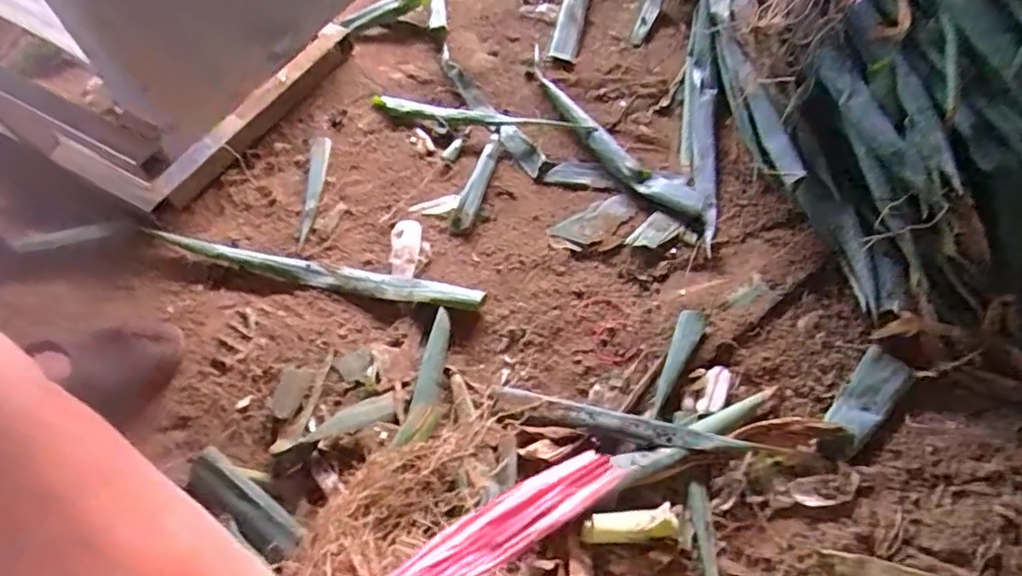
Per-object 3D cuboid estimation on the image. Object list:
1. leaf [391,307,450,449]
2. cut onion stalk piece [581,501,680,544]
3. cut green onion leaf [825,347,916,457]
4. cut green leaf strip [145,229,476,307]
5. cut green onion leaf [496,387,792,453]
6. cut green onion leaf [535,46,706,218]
[{"bbox_3d":[-0.062,0.071,0.472,0.025,0.010,0.116,9,57,9],"label":"leaf"},{"bbox_3d":[0.079,0.157,0.395,0.062,0.014,0.021,-9,56,-2],"label":"cut onion stalk piece"},{"bbox_3d":[0.264,0.081,0.442,0.034,0.007,0.082,37,66,24],"label":"cut green onion leaf"},{"bbox_3d":[-0.176,-0.017,0.540,0.311,0.015,0.025,11,58,11],"label":"cut green leaf strip"},{"bbox_3d":[0.083,0.100,0.436,0.191,0.009,0.020,12,58,11],"label":"cut green onion leaf"},{"bbox_3d":[0.091,-0.165,0.618,0.049,0.015,0.279,-29,59,-15],"label":"cut green onion leaf"}]

